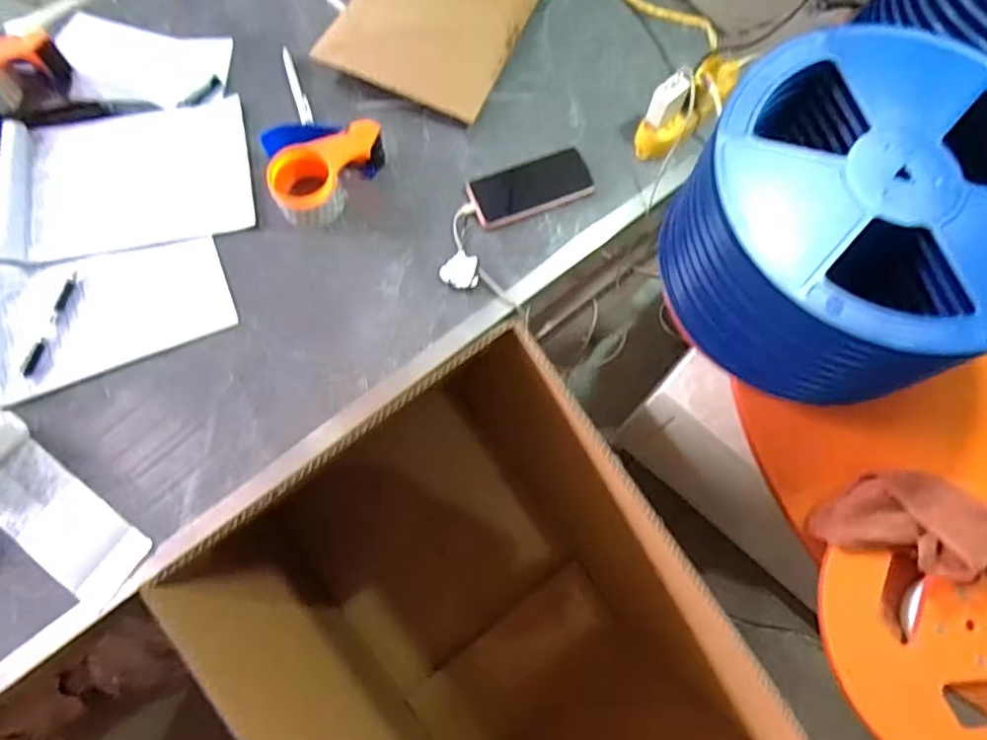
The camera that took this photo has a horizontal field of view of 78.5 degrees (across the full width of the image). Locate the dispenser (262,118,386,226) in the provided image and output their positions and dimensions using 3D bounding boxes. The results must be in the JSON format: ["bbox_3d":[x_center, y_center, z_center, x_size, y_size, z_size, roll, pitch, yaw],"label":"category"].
[{"bbox_3d":[-0.212,-0.246,0.757,0.141,0.073,0.113,-1,73,-1],"label":"dispenser"}]

